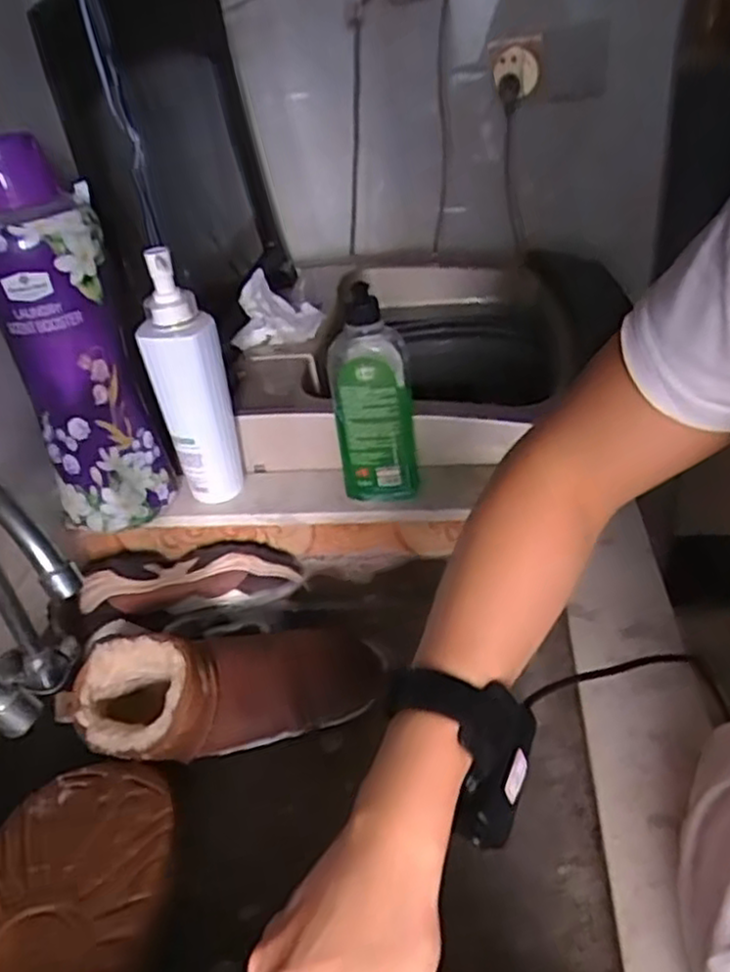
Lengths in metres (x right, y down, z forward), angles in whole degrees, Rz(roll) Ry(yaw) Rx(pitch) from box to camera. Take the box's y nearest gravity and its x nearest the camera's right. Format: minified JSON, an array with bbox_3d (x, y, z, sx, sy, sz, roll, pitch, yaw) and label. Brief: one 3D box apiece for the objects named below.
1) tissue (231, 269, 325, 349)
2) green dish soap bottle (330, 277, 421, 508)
[{"bbox_3d":[-0.111,-0.227,0.931,0.115,0.076,0.087,-6,33,3],"label":"tissue"},{"bbox_3d":[0.007,-0.074,0.674,0.071,0.201,0.046,-9,33,-1],"label":"green dish soap bottle"}]

